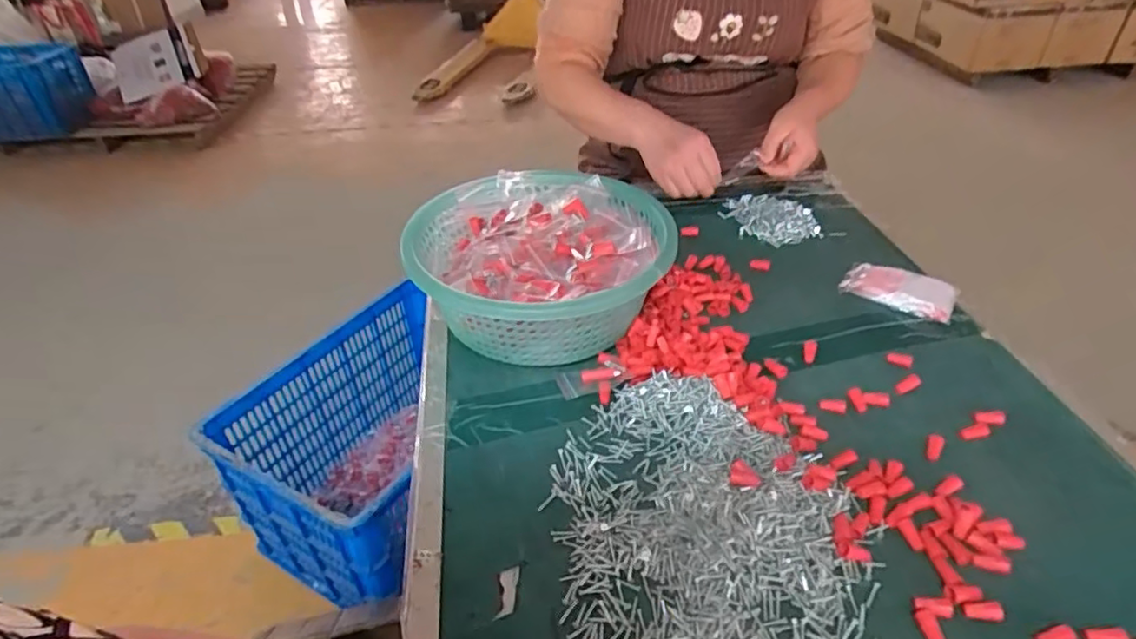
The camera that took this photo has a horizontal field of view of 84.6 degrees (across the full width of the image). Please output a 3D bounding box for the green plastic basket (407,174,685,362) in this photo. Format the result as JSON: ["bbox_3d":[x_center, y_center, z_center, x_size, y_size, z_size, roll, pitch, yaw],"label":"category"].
[{"bbox_3d":[-0.029,-0.053,0.664,0.256,0.103,0.262,2,38,5],"label":"green plastic basket"}]

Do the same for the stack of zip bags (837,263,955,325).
[{"bbox_3d":[0.374,-0.038,0.704,0.113,0.021,0.062,23,44,29],"label":"stack of zip bags"}]

